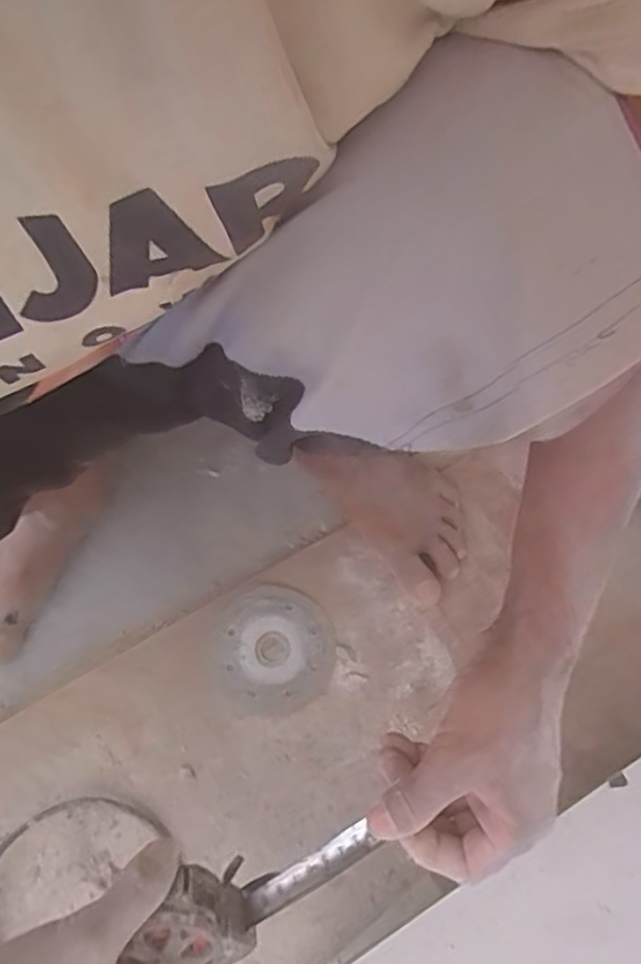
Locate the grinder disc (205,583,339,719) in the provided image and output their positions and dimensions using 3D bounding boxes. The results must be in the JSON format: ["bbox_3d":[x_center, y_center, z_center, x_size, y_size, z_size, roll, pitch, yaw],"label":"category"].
[{"bbox_3d":[-0.042,0.139,0.569,0.102,0.008,0.105,0,68,1],"label":"grinder disc"}]

